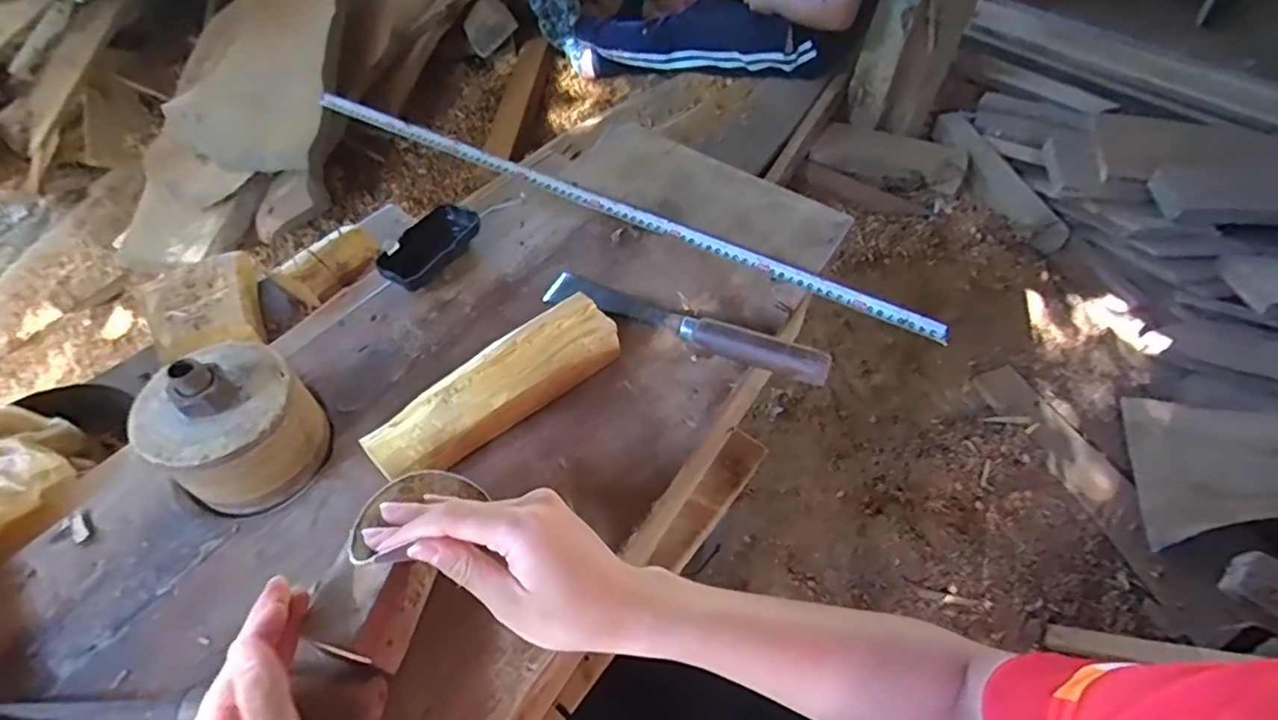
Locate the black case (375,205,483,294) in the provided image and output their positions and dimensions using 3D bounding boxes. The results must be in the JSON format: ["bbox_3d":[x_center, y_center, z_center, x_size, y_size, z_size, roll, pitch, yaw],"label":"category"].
[{"bbox_3d":[-0.203,-0.110,0.589,0.057,0.026,0.109,26,54,16],"label":"black case"}]

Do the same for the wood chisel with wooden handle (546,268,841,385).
[{"bbox_3d":[0.037,-0.036,0.534,0.261,0.041,0.034,21,53,13],"label":"wood chisel with wooden handle"}]

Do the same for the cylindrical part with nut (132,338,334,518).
[{"bbox_3d":[-0.290,0.043,0.428,0.090,0.100,0.097,2,51,-2],"label":"cylindrical part with nut"}]

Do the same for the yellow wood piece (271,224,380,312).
[{"bbox_3d":[-0.356,-0.114,0.698,0.063,0.040,0.115,27,55,17],"label":"yellow wood piece"}]

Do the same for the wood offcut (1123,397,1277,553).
[{"bbox_3d":[1.219,0.185,1.215,0.406,0.057,0.342,-21,44,28],"label":"wood offcut"}]

